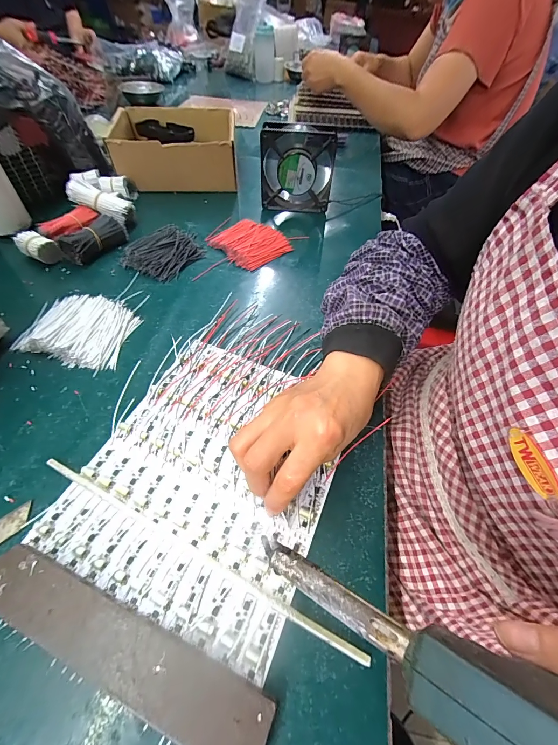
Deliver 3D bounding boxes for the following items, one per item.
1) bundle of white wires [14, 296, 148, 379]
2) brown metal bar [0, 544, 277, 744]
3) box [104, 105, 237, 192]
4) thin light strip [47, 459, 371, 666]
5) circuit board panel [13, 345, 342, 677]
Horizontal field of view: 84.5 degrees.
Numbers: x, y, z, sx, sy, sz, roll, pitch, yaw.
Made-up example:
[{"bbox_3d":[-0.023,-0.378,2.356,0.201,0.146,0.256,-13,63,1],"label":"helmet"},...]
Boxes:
[{"bbox_3d":[-0.235,-0.053,0.360,0.130,0.018,0.093,15,53,10],"label":"bundle of white wires"},{"bbox_3d":[-0.099,0.167,0.189,0.197,0.018,0.035,19,54,13],"label":"brown metal bar"},{"bbox_3d":[-0.201,-0.432,0.598,0.214,0.090,0.199,-8,51,-6],"label":"box"},{"bbox_3d":[-0.070,0.128,0.228,0.274,0.007,0.008,22,55,15],"label":"thin light strip"},{"bbox_3d":[-0.055,0.075,0.272,0.193,0.008,0.226,19,54,13],"label":"circuit board panel"}]

